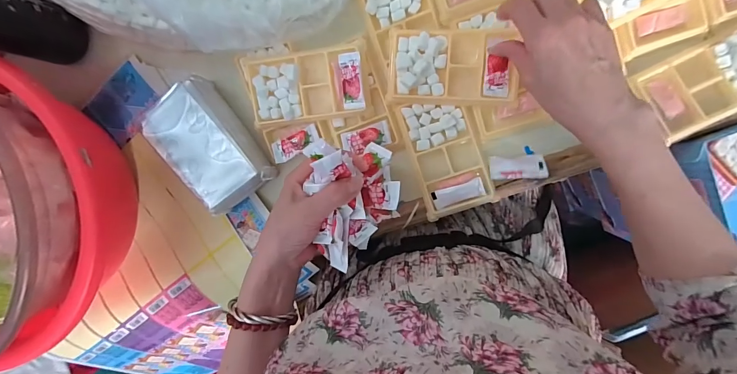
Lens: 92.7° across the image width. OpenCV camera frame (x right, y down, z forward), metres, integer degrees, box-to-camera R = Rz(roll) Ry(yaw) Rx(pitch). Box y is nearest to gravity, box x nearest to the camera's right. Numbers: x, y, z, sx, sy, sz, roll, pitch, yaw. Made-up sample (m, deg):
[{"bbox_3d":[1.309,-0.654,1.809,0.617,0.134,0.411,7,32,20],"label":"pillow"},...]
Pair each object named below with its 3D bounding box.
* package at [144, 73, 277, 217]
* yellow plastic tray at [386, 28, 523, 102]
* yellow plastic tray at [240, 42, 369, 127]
[{"bbox_3d":[-0.182,-0.045,0.400,0.084,0.046,0.136,-38,92,9],"label":"package"},{"bbox_3d":[0.086,-0.128,0.369,0.131,0.023,0.072,2,95,7],"label":"yellow plastic tray"},{"bbox_3d":[-0.069,-0.114,0.389,0.137,0.026,0.076,-6,96,7],"label":"yellow plastic tray"}]

